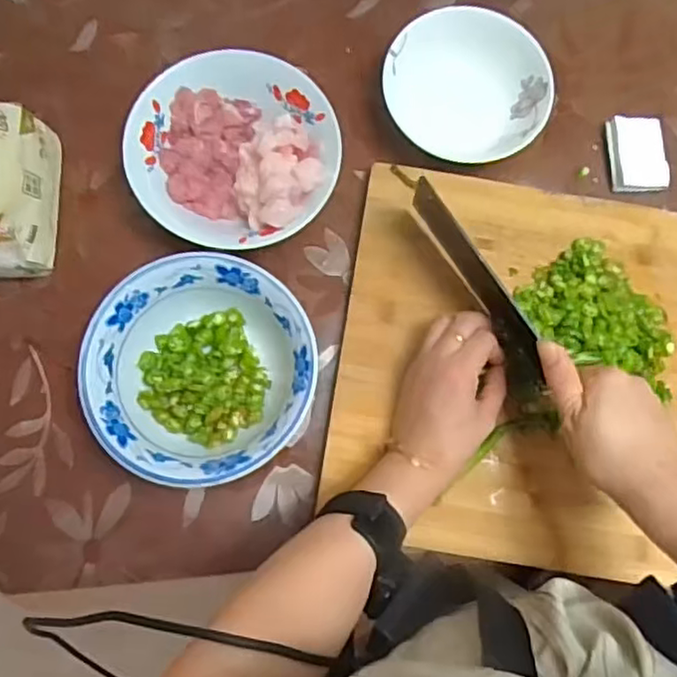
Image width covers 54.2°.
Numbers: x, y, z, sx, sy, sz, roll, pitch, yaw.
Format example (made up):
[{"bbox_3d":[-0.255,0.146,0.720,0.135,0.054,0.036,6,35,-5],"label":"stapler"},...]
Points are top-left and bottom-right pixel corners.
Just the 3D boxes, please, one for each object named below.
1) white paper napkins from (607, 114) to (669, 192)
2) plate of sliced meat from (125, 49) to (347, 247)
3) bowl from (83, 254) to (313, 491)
[{"bbox_3d":[0.274,-0.166,0.605,0.051,0.021,0.070,-2,79,0],"label":"white paper napkins"},{"bbox_3d":[-0.088,-0.157,0.572,0.164,0.059,0.170,0,79,0],"label":"plate of sliced meat"},{"bbox_3d":[-0.107,0.026,0.538,0.171,0.064,0.177,0,79,0],"label":"bowl"}]

